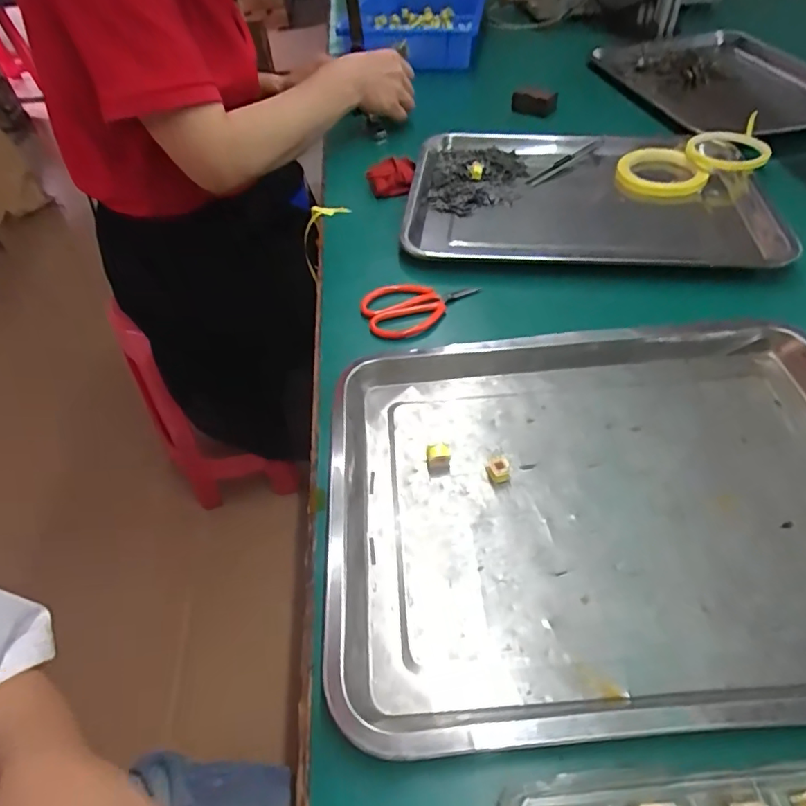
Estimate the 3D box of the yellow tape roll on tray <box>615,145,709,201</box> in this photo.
[{"bbox_3d":[0.316,-0.289,0.662,0.093,0.018,0.097,-7,60,12],"label":"yellow tape roll on tray"}]

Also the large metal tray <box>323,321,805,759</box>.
[{"bbox_3d":[0.145,0.058,0.350,0.382,0.033,0.278,-5,49,0],"label":"large metal tray"}]

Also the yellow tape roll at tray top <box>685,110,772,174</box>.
[{"bbox_3d":[0.403,-0.314,0.654,0.093,0.020,0.098,-5,52,6],"label":"yellow tape roll at tray top"}]

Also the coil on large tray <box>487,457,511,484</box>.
[{"bbox_3d":[0.068,0.048,0.377,0.014,0.016,0.014,-9,49,-3],"label":"coil on large tray"}]

